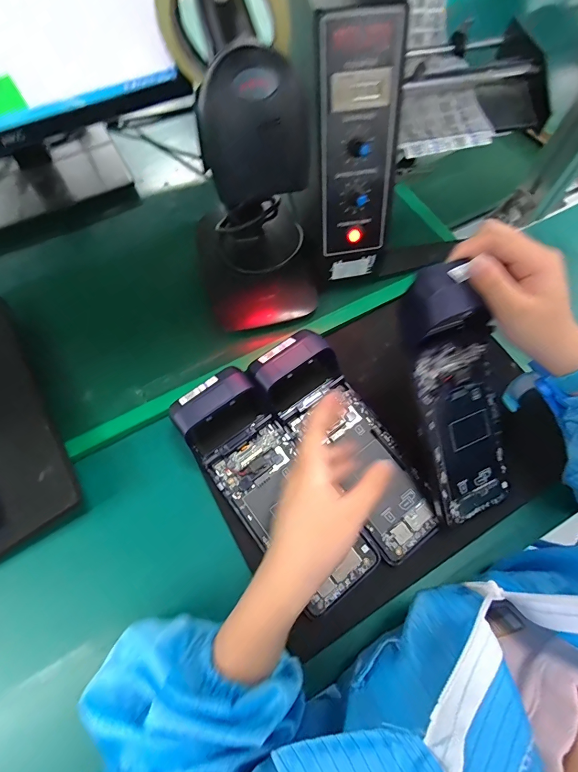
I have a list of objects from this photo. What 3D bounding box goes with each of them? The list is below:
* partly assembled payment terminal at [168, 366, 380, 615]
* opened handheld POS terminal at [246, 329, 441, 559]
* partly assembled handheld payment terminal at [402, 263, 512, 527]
[{"bbox_3d":[-0.016,0.085,0.333,0.078,0.045,0.217,-36,72,-15],"label":"partly assembled payment terminal"},{"bbox_3d":[0.052,0.051,0.363,0.089,0.043,0.225,-36,84,-15],"label":"opened handheld POS terminal"},{"bbox_3d":[0.143,0.008,0.309,0.090,0.048,0.218,-28,113,-12],"label":"partly assembled handheld payment terminal"}]

